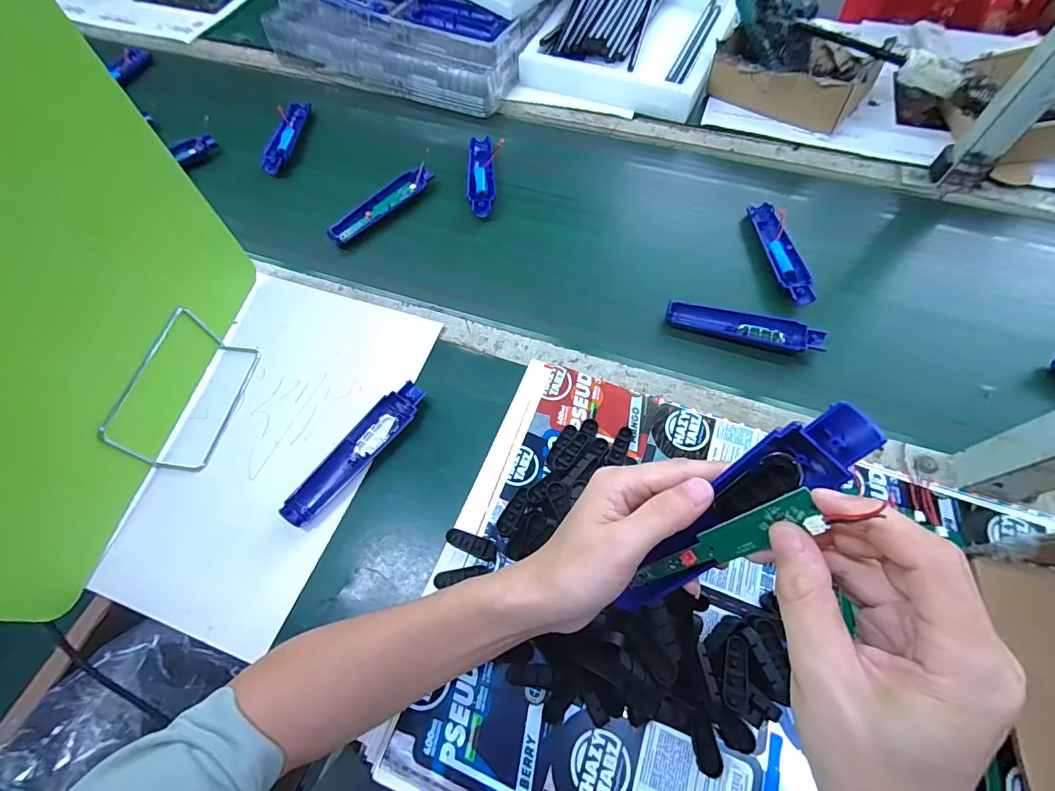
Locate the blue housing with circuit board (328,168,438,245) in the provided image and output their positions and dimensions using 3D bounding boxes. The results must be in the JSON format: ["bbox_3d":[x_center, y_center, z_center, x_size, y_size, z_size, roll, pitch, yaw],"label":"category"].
[{"bbox_3d":[-0.205,-0.268,0.634,0.037,0.019,0.169,39,69,17],"label":"blue housing with circuit board"}]

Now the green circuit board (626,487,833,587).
[{"bbox_3d":[0.100,0.083,0.247,0.005,0.129,0.019,-23,71,-38],"label":"green circuit board"}]

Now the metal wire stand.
[{"bbox_3d":[-0.345,-0.011,0.462,0.059,0.083,0.158,10,60,7],"label":"metal wire stand"}]

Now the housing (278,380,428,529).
[{"bbox_3d":[-0.171,0.055,0.459,0.034,0.022,0.172,37,69,20],"label":"housing"}]

